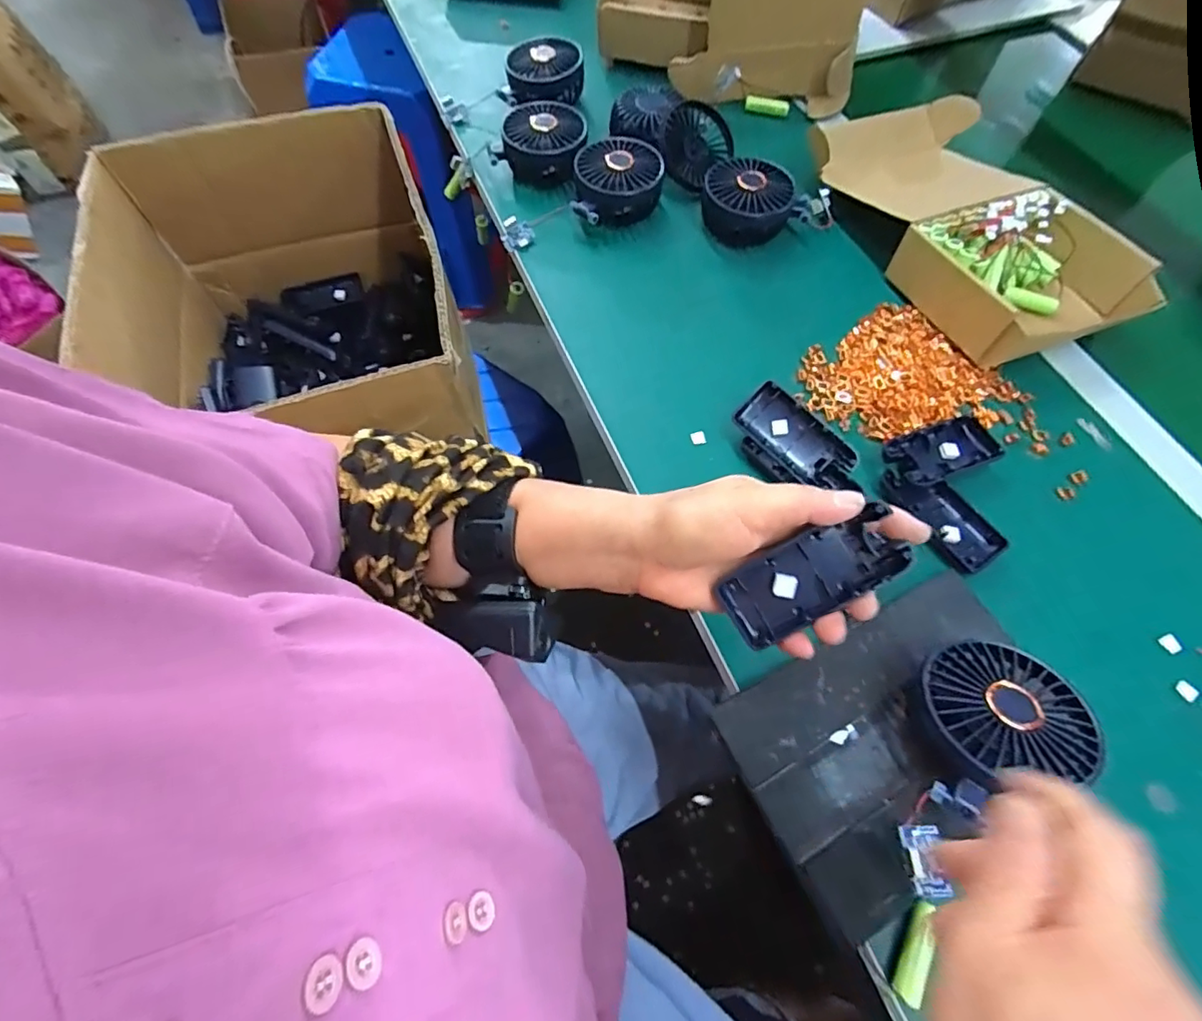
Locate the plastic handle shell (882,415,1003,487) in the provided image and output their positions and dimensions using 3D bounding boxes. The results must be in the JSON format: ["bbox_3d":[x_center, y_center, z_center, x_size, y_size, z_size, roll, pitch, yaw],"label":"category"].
[{"bbox_3d":[0.265,-0.045,0.432,0.093,0.020,0.044,-20,65,-12],"label":"plastic handle shell"}]

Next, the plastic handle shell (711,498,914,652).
[{"bbox_3d":[0.110,0.036,0.288,0.092,0.023,0.039,-27,64,10],"label":"plastic handle shell"}]

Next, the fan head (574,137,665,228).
[{"bbox_3d":[0.016,-0.334,0.563,0.084,0.050,0.083,1,62,-2],"label":"fan head"}]

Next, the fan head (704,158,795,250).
[{"bbox_3d":[0.144,-0.302,0.545,0.087,0.051,0.078,9,62,3],"label":"fan head"}]

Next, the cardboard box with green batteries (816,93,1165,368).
[{"bbox_3d":[0.343,-0.279,0.525,0.170,0.062,0.313,-20,65,-12],"label":"cardboard box with green batteries"}]

